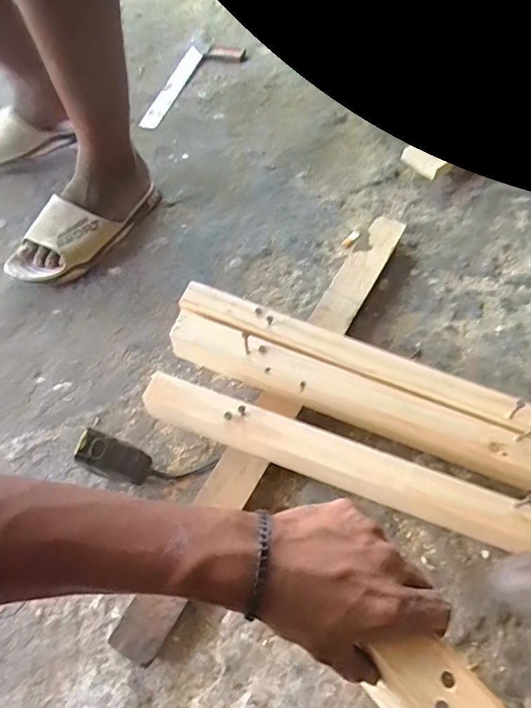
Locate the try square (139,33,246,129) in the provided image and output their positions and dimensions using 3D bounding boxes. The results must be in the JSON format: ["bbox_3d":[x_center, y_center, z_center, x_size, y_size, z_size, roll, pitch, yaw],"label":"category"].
[{"bbox_3d":[-0.142,-0.583,1.043,0.124,0.015,0.363,12,59,10],"label":"try square"}]

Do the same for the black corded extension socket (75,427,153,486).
[{"bbox_3d":[-0.165,0.113,0.537,0.020,0.087,0.037,5,64,56],"label":"black corded extension socket"}]

